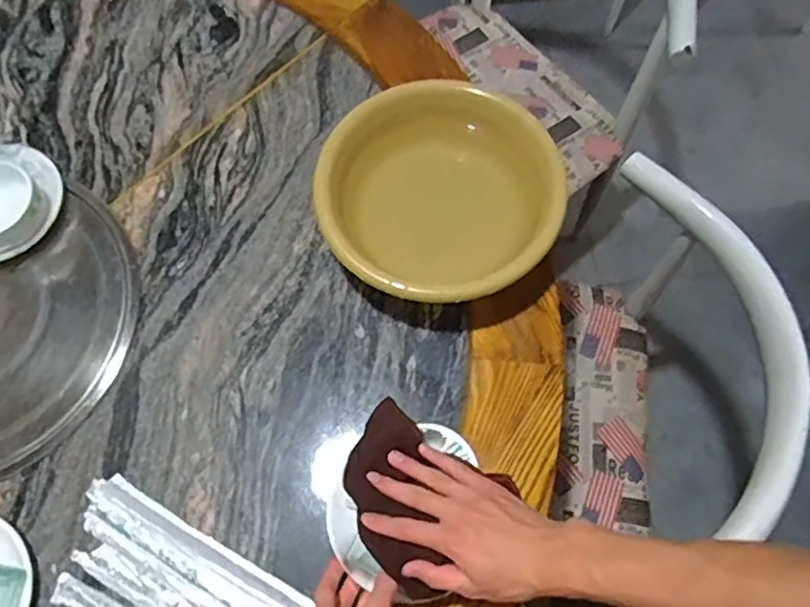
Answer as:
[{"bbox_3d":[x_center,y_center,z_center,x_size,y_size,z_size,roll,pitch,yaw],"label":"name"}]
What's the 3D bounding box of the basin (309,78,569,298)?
[{"bbox_3d":[0.039,-0.102,0.690,0.232,0.096,0.233,0,69,0],"label":"basin"}]

